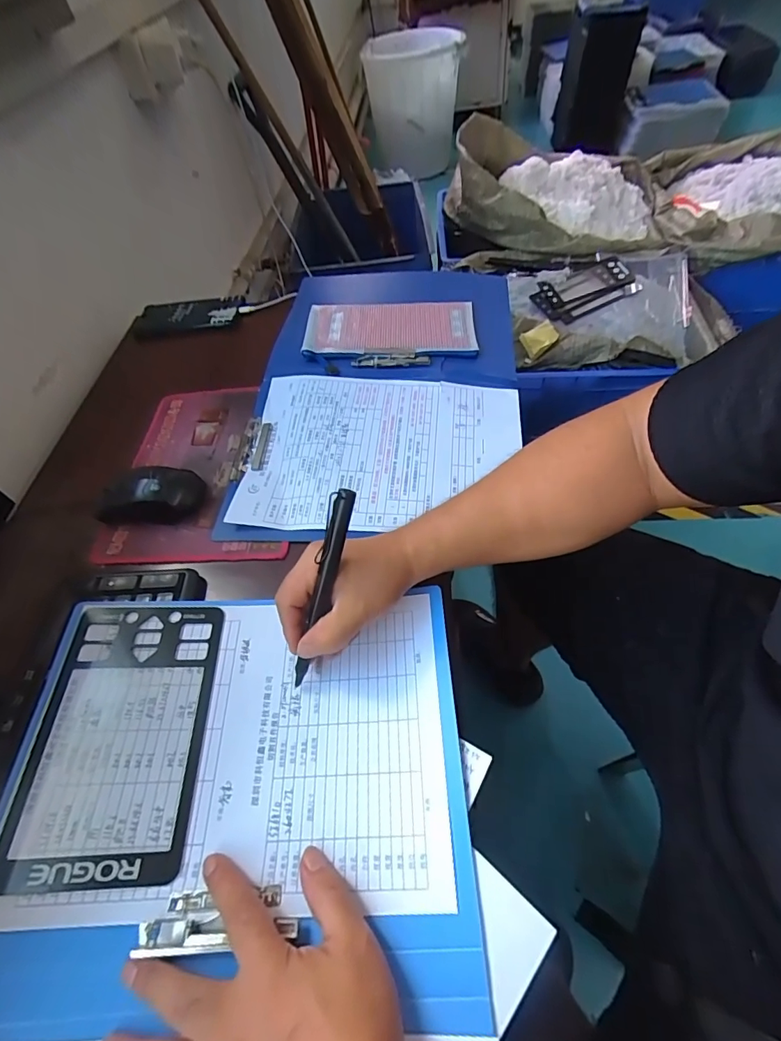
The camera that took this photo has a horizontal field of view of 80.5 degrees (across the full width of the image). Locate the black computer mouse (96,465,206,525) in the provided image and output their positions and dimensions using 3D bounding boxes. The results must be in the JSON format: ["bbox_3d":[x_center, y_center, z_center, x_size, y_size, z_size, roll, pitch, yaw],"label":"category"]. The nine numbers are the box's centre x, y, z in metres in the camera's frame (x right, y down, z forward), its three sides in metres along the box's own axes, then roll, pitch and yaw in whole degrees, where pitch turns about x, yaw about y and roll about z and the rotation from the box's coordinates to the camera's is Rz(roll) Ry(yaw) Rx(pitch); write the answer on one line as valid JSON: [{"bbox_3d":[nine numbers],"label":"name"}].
[{"bbox_3d":[-0.255,-0.030,0.482,0.103,0.033,0.054,-4,56,4],"label":"black computer mouse"}]

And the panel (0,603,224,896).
[{"bbox_3d":[-0.200,0.153,0.346,0.117,0.004,0.190,2,55,-6],"label":"panel"}]

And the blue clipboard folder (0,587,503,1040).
[{"bbox_3d":[-0.100,0.268,0.261,0.310,0.026,0.475,-3,56,-1],"label":"blue clipboard folder"}]

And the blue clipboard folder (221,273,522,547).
[{"bbox_3d":[-0.010,-0.180,0.576,0.323,0.029,0.472,3,56,3],"label":"blue clipboard folder"}]

